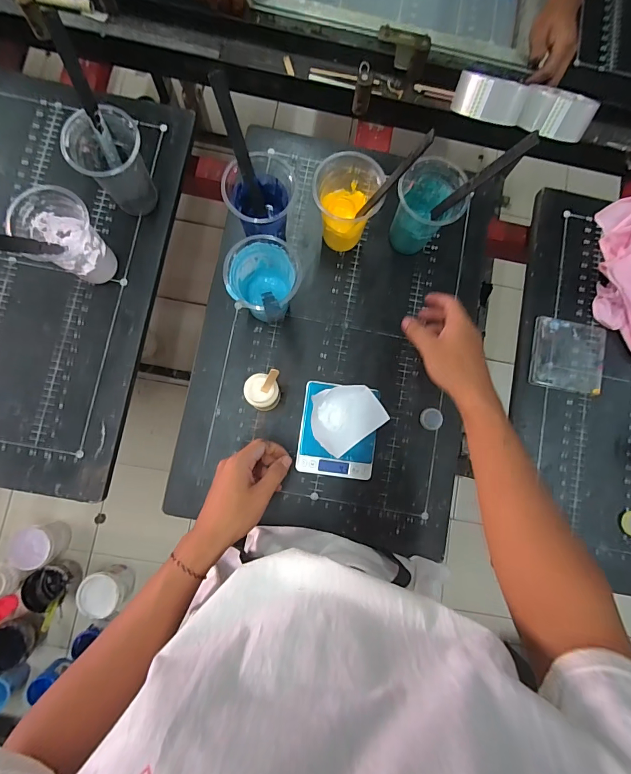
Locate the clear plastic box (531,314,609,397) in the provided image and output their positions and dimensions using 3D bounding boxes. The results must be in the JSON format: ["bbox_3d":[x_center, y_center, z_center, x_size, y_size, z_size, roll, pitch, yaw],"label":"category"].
[{"bbox_3d":[0.382,-0.049,0.574,0.108,0.010,0.108,11,84,-4],"label":"clear plastic box"}]

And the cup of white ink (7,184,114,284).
[{"bbox_3d":[-0.317,-0.189,0.497,0.078,0.121,0.084,0,85,-5],"label":"cup of white ink"}]

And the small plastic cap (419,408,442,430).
[{"bbox_3d":[0.168,0.047,0.554,0.031,0.005,0.031,0,85,-5],"label":"small plastic cap"}]

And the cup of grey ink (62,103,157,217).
[{"bbox_3d":[-0.260,-0.289,0.505,0.089,0.116,0.080,-30,88,-7],"label":"cup of grey ink"}]

